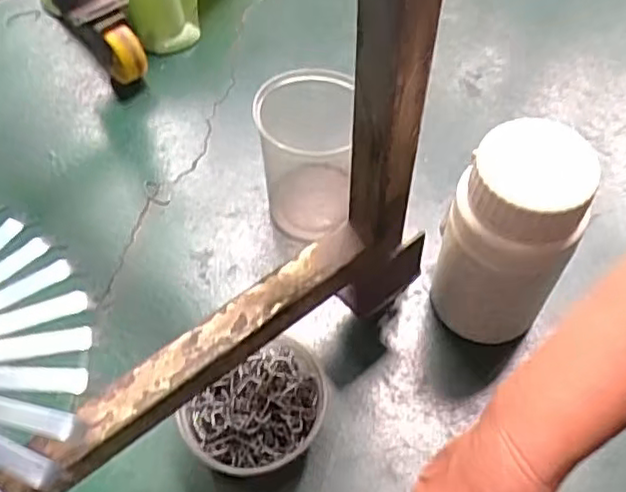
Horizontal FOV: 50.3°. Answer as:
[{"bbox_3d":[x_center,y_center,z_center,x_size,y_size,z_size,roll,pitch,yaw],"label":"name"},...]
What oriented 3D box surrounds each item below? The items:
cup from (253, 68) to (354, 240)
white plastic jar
[{"bbox_3d":[-0.007,-0.082,0.635,0.086,0.147,0.087,0,58,-1],"label":"cup"},{"bbox_3d":[0.154,-0.005,0.539,0.090,0.193,0.083,0,58,-1],"label":"white plastic jar"}]

